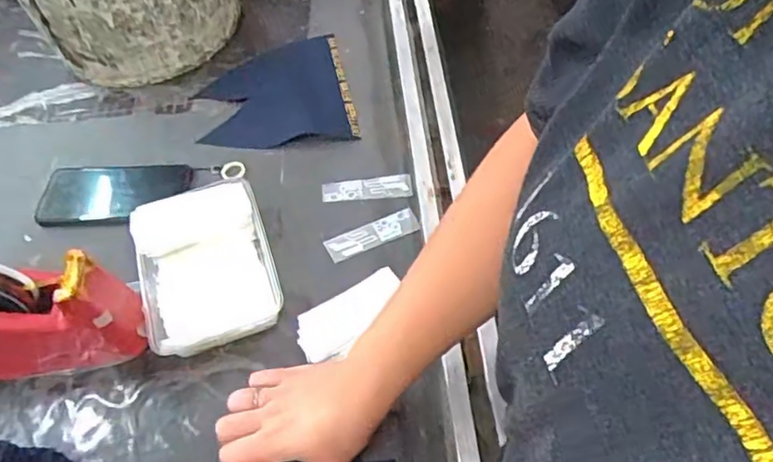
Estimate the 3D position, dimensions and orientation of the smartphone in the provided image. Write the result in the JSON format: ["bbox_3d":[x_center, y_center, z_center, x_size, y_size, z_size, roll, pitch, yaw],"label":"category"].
[{"bbox_3d":[-0.298,-0.044,0.669,0.153,0.009,0.076,-4,56,2],"label":"smartphone"}]

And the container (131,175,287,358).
[{"bbox_3d":[-0.173,0.033,0.590,0.124,0.040,0.168,-19,57,-8],"label":"container"}]

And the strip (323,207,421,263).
[{"bbox_3d":[-0.015,0.004,0.615,0.094,0.004,0.028,-22,65,-11],"label":"strip"}]

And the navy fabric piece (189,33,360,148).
[{"bbox_3d":[-0.136,-0.162,0.742,0.178,0.012,0.173,-12,56,-3],"label":"navy fabric piece"}]

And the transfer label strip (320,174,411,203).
[{"bbox_3d":[-0.021,-0.046,0.657,0.095,0.004,0.031,-5,56,2],"label":"transfer label strip"}]

